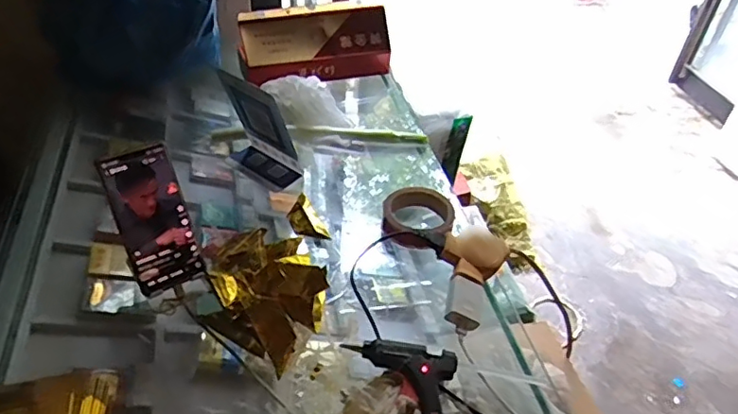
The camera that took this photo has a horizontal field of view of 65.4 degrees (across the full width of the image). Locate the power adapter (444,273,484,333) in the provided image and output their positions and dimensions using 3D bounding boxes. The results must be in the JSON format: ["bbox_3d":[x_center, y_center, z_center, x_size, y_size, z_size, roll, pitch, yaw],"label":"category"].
[{"bbox_3d":[0.113,0.110,0.673,0.042,0.023,0.063,14,42,11],"label":"power adapter"}]

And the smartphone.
[{"bbox_3d":[-0.237,0.014,0.634,0.072,0.158,0.010,-22,17,-27],"label":"smartphone"}]

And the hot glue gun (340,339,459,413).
[{"bbox_3d":[0.032,0.187,0.587,0.113,0.026,0.111,7,41,2],"label":"hot glue gun"}]

